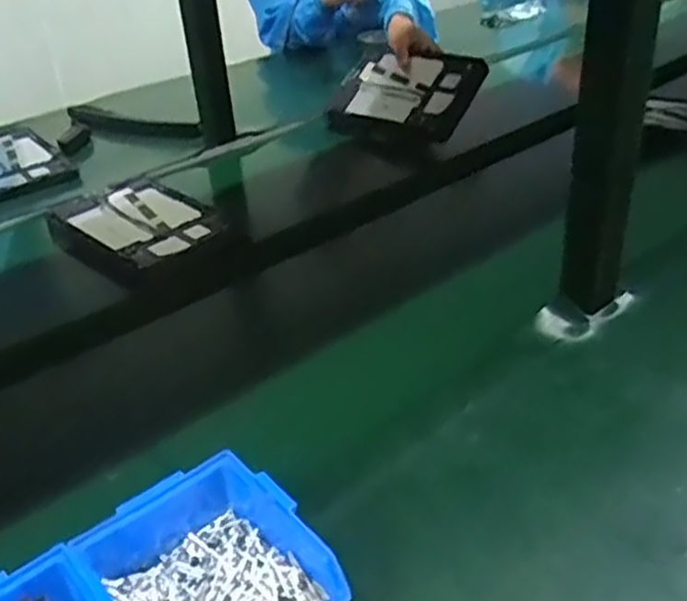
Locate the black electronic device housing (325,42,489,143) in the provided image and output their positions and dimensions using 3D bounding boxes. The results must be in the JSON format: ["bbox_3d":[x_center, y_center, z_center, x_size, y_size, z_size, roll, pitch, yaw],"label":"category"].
[{"bbox_3d":[0.095,-0.362,1.233,0.257,0.053,0.164,27,81,33],"label":"black electronic device housing"}]

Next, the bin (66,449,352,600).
[{"bbox_3d":[-0.089,0.175,0.463,0.121,0.065,0.147,-25,38,-30],"label":"bin"}]

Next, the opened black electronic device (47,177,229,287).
[{"bbox_3d":[-0.264,-0.092,0.952,0.234,0.047,0.164,22,41,35],"label":"opened black electronic device"}]

